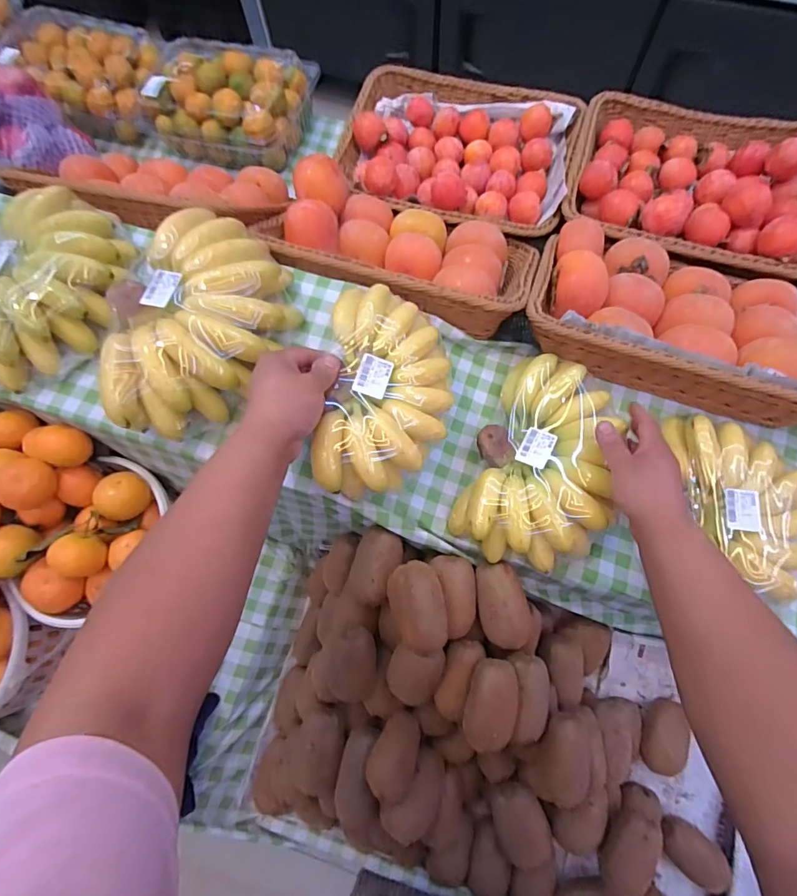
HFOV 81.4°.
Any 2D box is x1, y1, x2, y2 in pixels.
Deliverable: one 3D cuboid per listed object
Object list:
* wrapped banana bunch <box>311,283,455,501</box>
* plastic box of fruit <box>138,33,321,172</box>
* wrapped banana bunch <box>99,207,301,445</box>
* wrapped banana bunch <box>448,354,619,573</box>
[{"bbox_3d":[-0.012,-0.051,0.449,0.129,0.055,0.195,13,73,-18],"label":"wrapped banana bunch"},{"bbox_3d":[-0.258,-0.518,0.695,0.239,0.078,0.156,20,74,8],"label":"plastic box of fruit"},{"bbox_3d":[-0.187,-0.127,0.444,0.161,0.077,0.208,-13,72,-2],"label":"wrapped banana bunch"},{"bbox_3d":[0.151,0.014,0.466,0.141,0.054,0.203,20,75,8],"label":"wrapped banana bunch"}]

